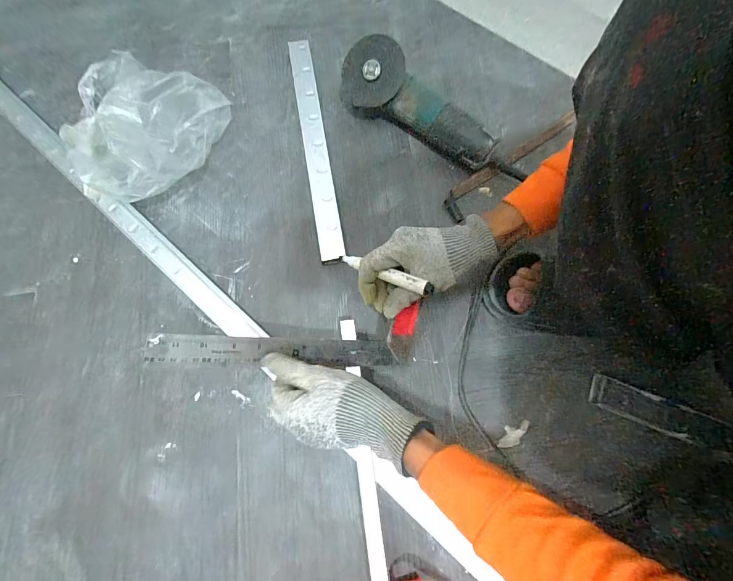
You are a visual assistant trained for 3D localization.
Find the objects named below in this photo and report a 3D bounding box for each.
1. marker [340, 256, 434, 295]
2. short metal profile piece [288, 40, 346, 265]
[{"bbox_3d":[0.019,-0.022,0.427,0.128,0.012,0.012,22,75,29],"label":"marker"},{"bbox_3d":[-0.085,-0.242,0.599,0.039,0.023,0.423,-10,74,-1],"label":"short metal profile piece"}]

